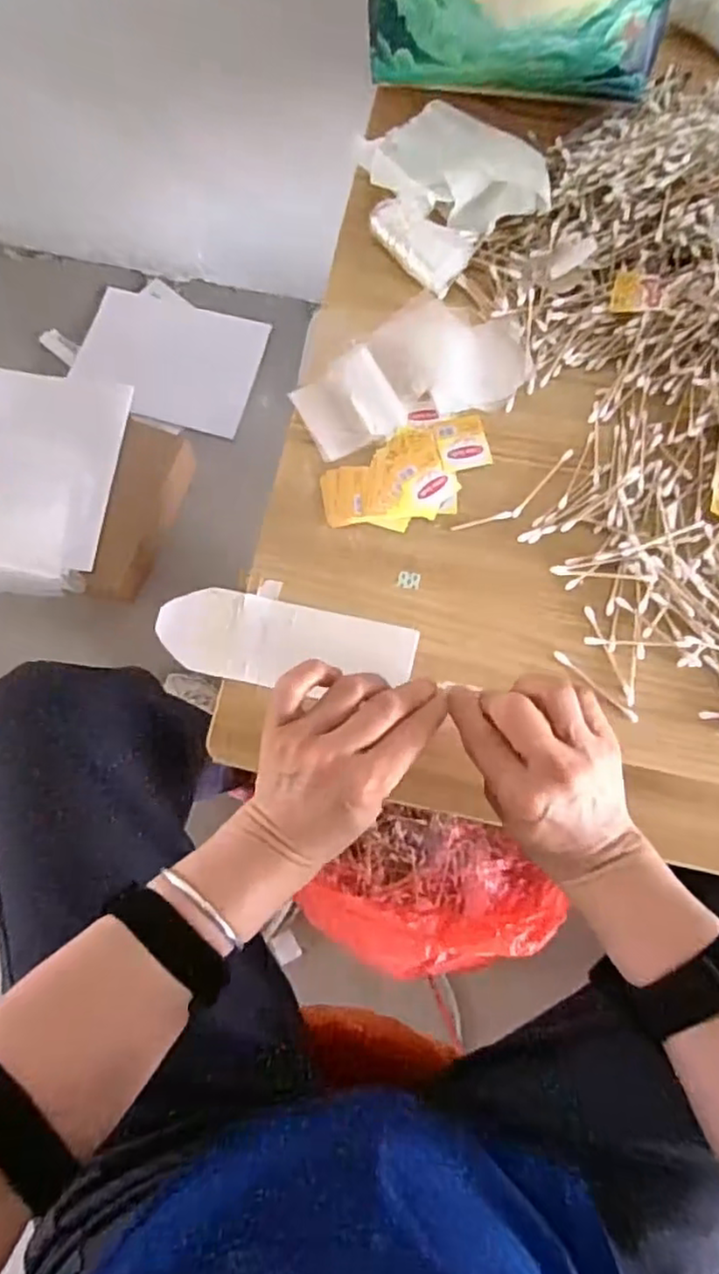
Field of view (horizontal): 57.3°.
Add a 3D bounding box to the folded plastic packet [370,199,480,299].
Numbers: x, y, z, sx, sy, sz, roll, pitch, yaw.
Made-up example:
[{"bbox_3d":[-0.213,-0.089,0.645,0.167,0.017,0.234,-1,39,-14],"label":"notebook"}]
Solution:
[{"bbox_3d":[0.053,-0.340,0.562,0.089,0.026,0.055,35,79,8],"label":"folded plastic packet"}]

